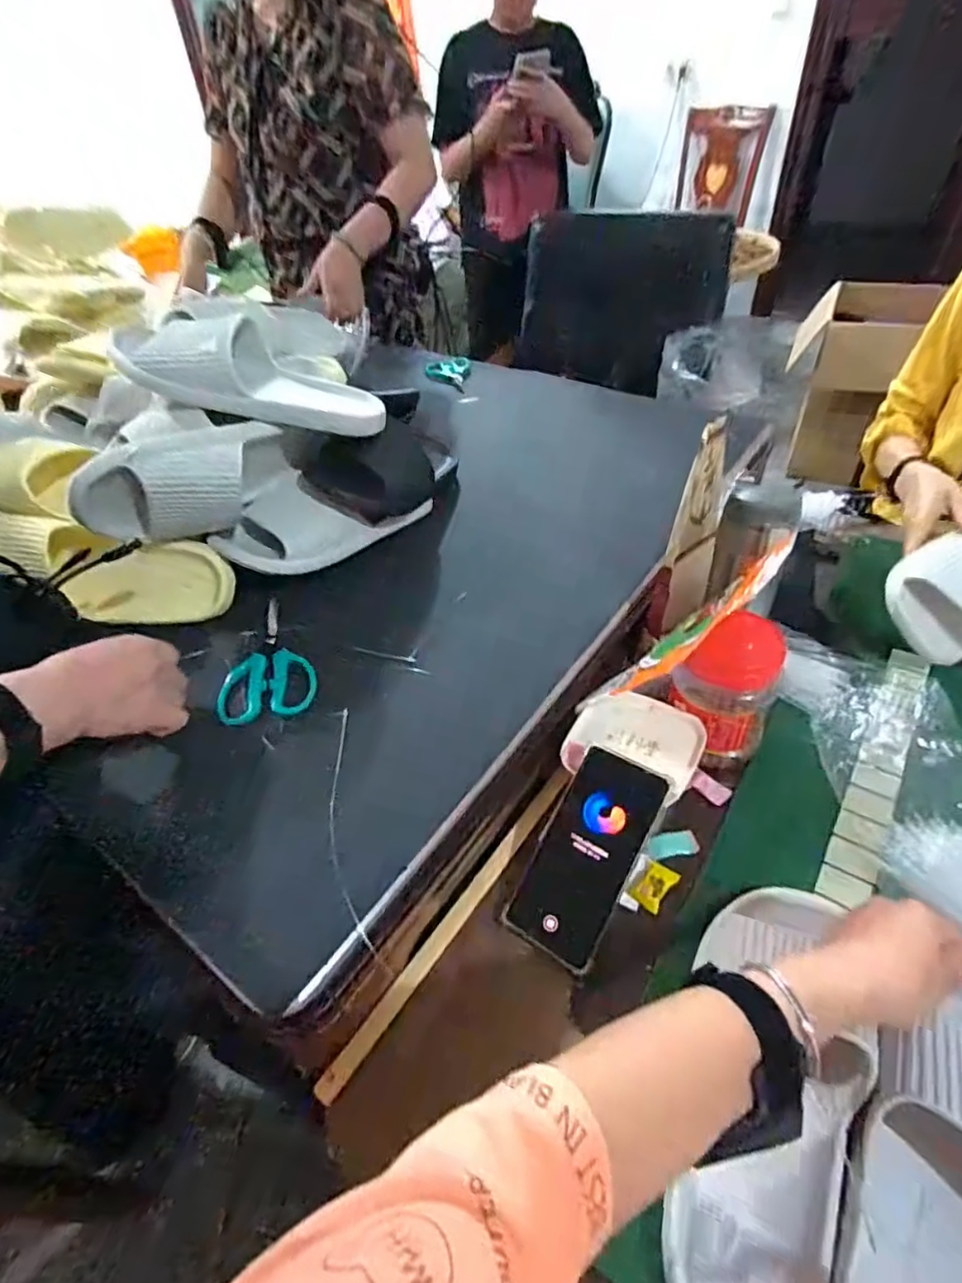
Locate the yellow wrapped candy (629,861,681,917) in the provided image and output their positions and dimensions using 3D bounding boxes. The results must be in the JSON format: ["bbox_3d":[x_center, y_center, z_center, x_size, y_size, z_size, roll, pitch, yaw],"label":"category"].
[{"bbox_3d":[0.146,0.204,0.513,0.025,0.008,0.040,28,53,31],"label":"yellow wrapped candy"}]

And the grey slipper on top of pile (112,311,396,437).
[{"bbox_3d":[-0.226,-0.278,0.632,0.260,0.067,0.114,14,41,-14],"label":"grey slipper on top of pile"}]

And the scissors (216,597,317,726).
[{"bbox_3d":[-0.209,0.018,0.598,0.087,0.013,0.154,-13,44,-7],"label":"scissors"}]

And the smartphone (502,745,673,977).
[{"bbox_3d":[0.086,0.171,0.496,0.077,0.014,0.161,24,81,29],"label":"smartphone"}]

